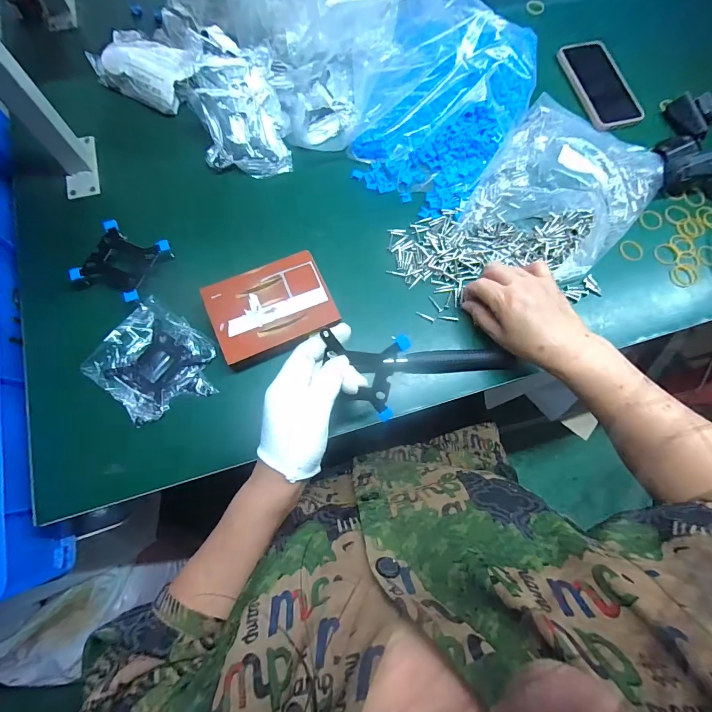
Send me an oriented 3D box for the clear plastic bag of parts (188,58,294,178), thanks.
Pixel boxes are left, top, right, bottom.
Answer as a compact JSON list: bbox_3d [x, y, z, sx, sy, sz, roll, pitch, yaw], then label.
[{"bbox_3d":[-0.157,-0.325,0.497,0.117,0.059,0.151,-14,76,-6],"label":"clear plastic bag of parts"}]

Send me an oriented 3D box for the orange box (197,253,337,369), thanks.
[{"bbox_3d":[-0.099,-0.055,0.433,0.136,0.030,0.103,-23,77,-8],"label":"orange box"}]

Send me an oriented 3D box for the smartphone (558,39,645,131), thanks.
[{"bbox_3d":[0.384,-0.426,0.564,0.090,0.007,0.166,-10,76,-5],"label":"smartphone"}]

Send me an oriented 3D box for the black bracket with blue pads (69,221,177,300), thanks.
[{"bbox_3d":[-0.282,-0.114,0.442,0.083,0.023,0.084,21,75,3],"label":"black bracket with blue pads"}]

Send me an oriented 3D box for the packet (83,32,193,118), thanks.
[{"bbox_3d":[-0.306,-0.421,0.528,0.142,0.040,0.099,27,75,5],"label":"packet"}]

